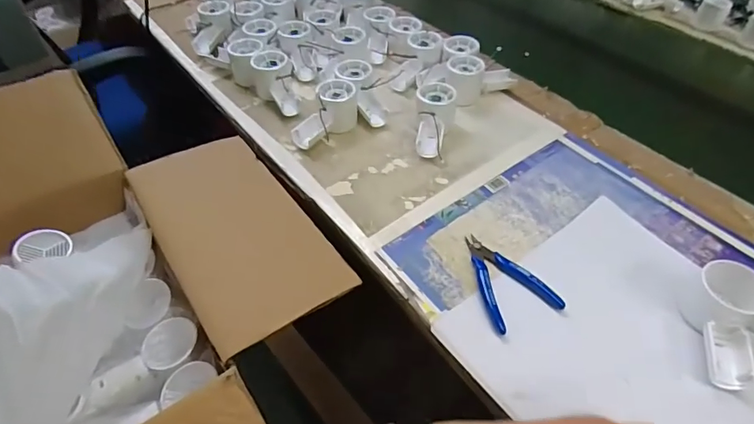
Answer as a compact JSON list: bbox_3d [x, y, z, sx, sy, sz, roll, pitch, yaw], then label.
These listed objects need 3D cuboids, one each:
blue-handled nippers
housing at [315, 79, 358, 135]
[{"bbox_3d":[0.131,0.070,0.487,0.075,0.014,0.116,-19,51,-17],"label":"blue-handled nippers"},{"bbox_3d":[-0.055,-0.153,0.658,0.054,0.055,0.060,-10,49,-10],"label":"housing"}]

